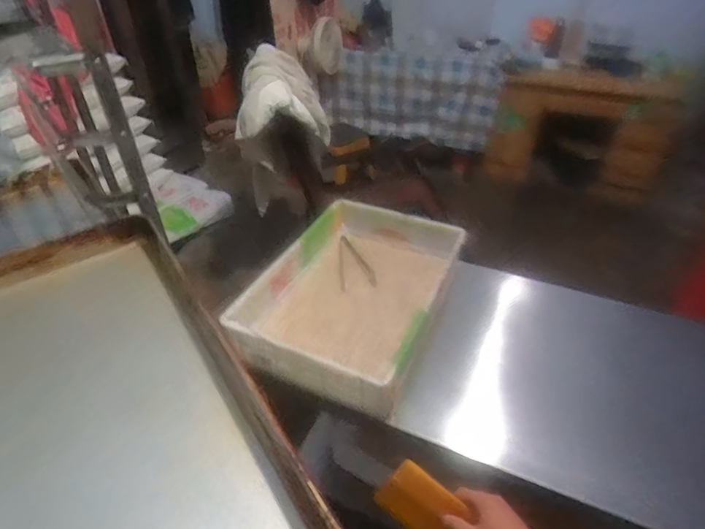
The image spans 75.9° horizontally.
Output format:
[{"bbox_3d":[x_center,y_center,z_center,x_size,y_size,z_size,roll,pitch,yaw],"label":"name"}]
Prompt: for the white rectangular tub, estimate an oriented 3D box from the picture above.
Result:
[{"bbox_3d":[0.014,0.060,1.173,0.427,0.128,0.601,17,42,21],"label":"white rectangular tub"}]

